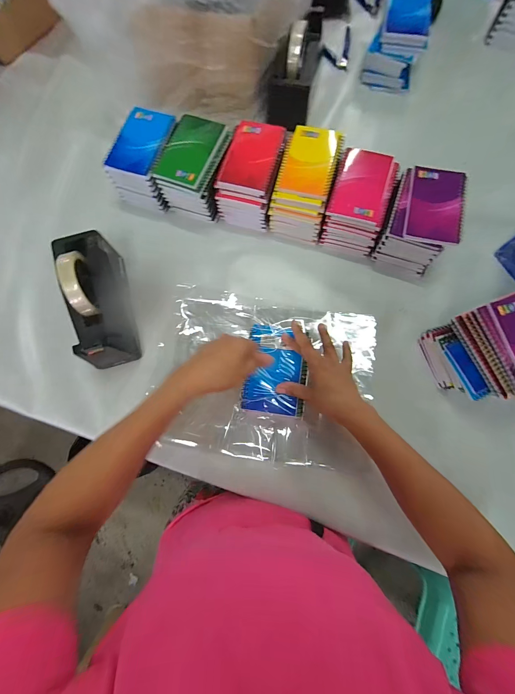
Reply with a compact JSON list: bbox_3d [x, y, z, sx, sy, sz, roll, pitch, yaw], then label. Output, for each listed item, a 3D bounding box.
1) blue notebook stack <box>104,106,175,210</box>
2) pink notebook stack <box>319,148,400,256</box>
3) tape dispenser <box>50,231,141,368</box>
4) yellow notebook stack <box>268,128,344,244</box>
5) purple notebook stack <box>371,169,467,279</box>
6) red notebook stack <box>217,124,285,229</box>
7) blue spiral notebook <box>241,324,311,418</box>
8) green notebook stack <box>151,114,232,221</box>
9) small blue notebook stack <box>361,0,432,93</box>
[{"bbox_3d":[-0.196,-0.334,0.531,0.097,0.080,0.138,21,79,5],"label":"blue notebook stack"},{"bbox_3d":[0.170,-0.245,0.502,0.094,0.084,0.138,17,79,5],"label":"pink notebook stack"},{"bbox_3d":[-0.249,-0.069,0.458,0.078,0.116,0.188,-17,78,-3],"label":"tape dispenser"},{"bbox_3d":[0.082,-0.278,0.513,0.089,0.086,0.154,15,79,4],"label":"yellow notebook stack"},{"bbox_3d":[0.260,-0.205,0.482,0.105,0.094,0.139,17,79,4],"label":"purple notebook stack"},{"bbox_3d":[-0.009,-0.300,0.518,0.091,0.087,0.146,17,79,5],"label":"red notebook stack"},{"bbox_3d":[0.029,0.034,0.442,0.089,0.007,0.129,8,78,3],"label":"blue spiral notebook"},{"bbox_3d":[-0.104,-0.316,0.519,0.100,0.086,0.145,14,79,4],"label":"green notebook stack"},{"bbox_3d":[0.270,-0.604,0.573,0.101,0.081,0.153,11,79,3],"label":"small blue notebook stack"}]

